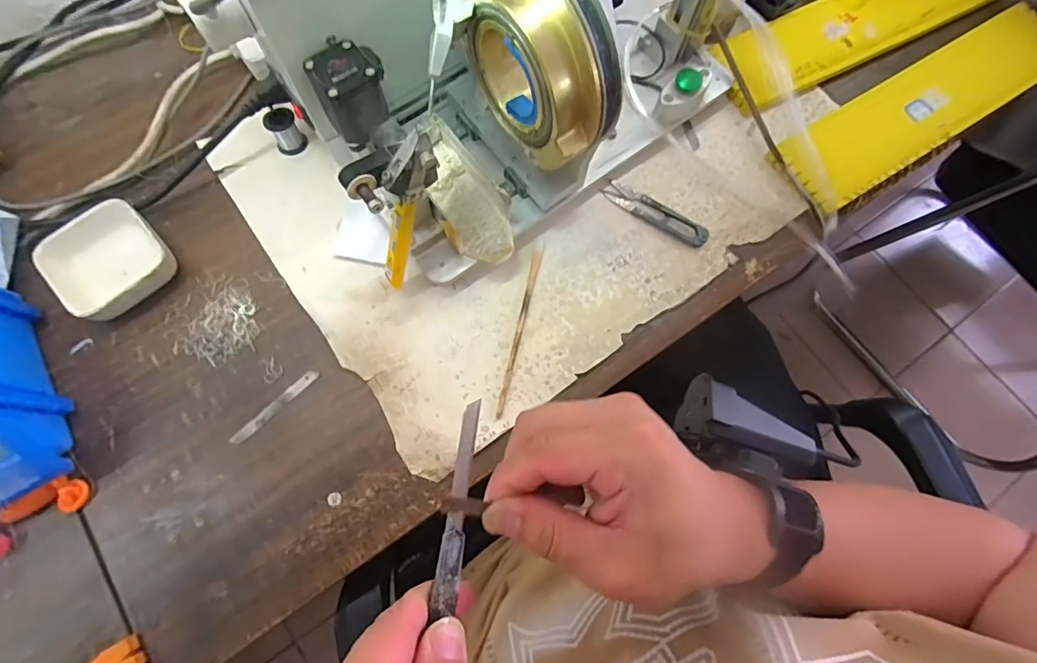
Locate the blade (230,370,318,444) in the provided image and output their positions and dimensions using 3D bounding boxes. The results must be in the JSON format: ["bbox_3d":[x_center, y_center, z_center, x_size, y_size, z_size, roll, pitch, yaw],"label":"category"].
[{"bbox_3d":[-0.193,0.060,0.395,0.010,0.005,0.079,44,79,10],"label":"blade"}]

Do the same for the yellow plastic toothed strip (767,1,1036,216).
[{"bbox_3d":[0.404,-0.225,0.476,0.343,0.025,0.078,-31,77,-9],"label":"yellow plastic toothed strip"}]

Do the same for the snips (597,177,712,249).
[{"bbox_3d":[0.123,-0.107,0.447,0.100,0.009,0.020,31,77,7],"label":"snips"}]

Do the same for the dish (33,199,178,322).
[{"bbox_3d":[-0.332,-0.054,0.407,0.082,0.032,0.085,-43,80,-11],"label":"dish"}]

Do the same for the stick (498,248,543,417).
[{"bbox_3d":[0.000,-0.001,0.417,0.008,0.004,0.146,14,75,3],"label":"stick"}]

